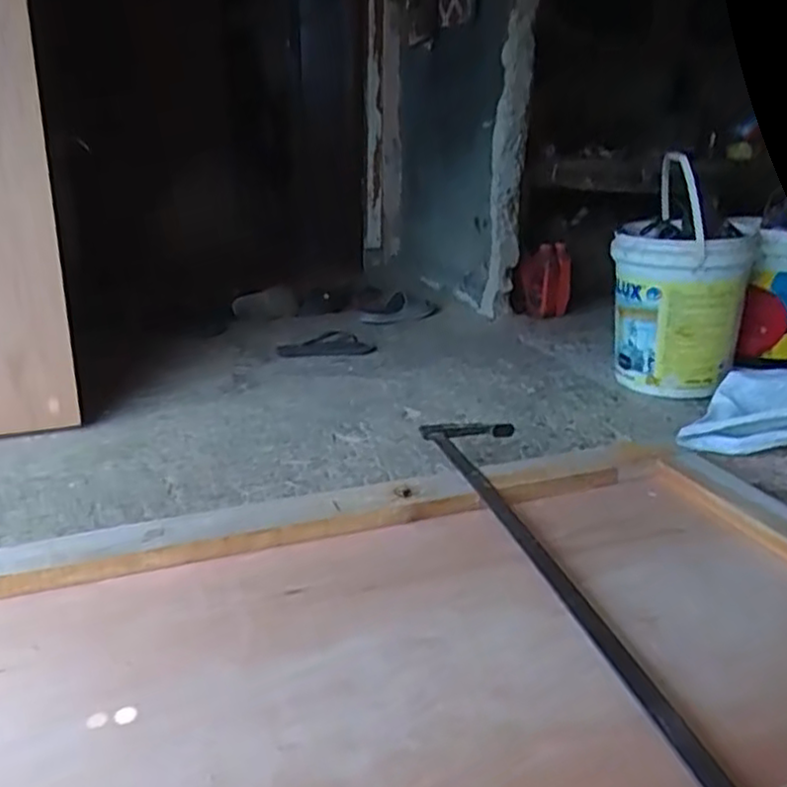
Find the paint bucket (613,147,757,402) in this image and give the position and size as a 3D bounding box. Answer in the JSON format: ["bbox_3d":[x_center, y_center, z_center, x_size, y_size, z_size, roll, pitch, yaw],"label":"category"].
[{"bbox_3d":[0.674,-0.268,1.695,0.311,0.492,0.274,10,25,21],"label":"paint bucket"}]

